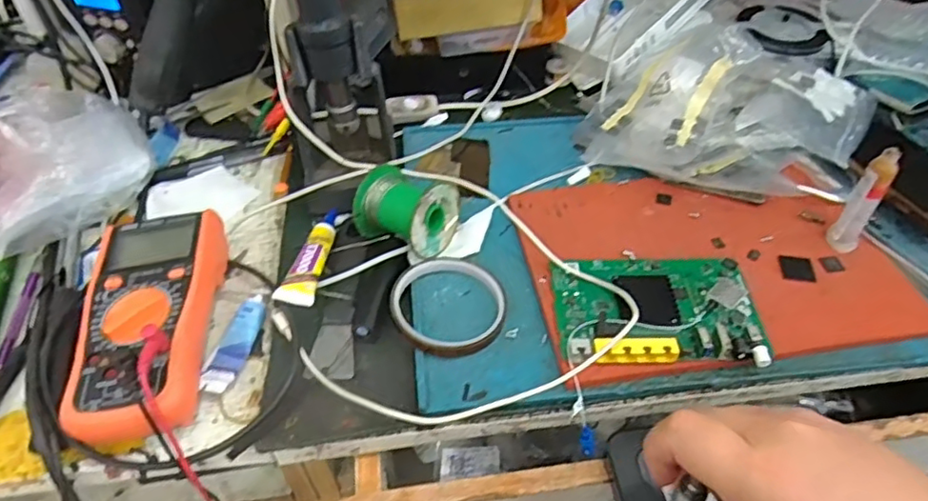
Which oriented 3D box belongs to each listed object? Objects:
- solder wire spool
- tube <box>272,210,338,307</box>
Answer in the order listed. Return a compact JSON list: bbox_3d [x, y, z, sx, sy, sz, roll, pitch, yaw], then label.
[{"bbox_3d":[-0.047,-0.036,0.508,0.076,0.056,0.065,23,52,21],"label":"solder wire spool"},{"bbox_3d":[-0.121,0.001,0.499,0.029,0.013,0.114,4,40,5],"label":"tube"}]

